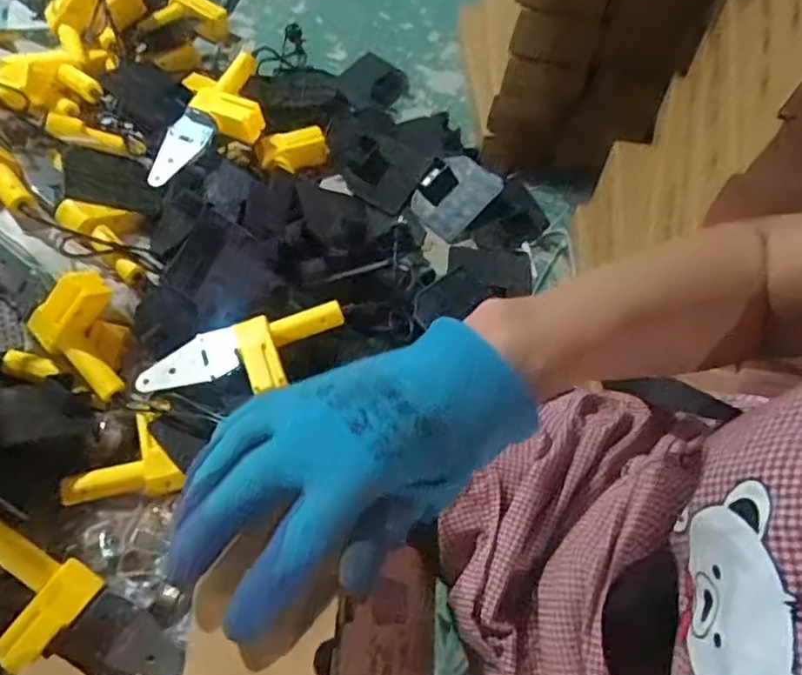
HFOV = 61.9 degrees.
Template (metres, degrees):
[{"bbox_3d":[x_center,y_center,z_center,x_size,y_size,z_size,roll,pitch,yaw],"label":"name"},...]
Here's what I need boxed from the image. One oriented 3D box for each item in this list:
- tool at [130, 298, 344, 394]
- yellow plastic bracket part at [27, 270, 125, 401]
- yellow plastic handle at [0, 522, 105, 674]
[{"bbox_3d":[-0.204,0.032,0.869,0.274,0.042,0.110,-11,62,-7],"label":"tool"},{"bbox_3d":[-0.395,-0.015,0.851,0.139,0.083,0.108,35,67,17],"label":"yellow plastic bracket part"},{"bbox_3d":[-0.413,0.272,0.712,0.142,0.026,0.113,35,72,-2],"label":"yellow plastic handle"}]

